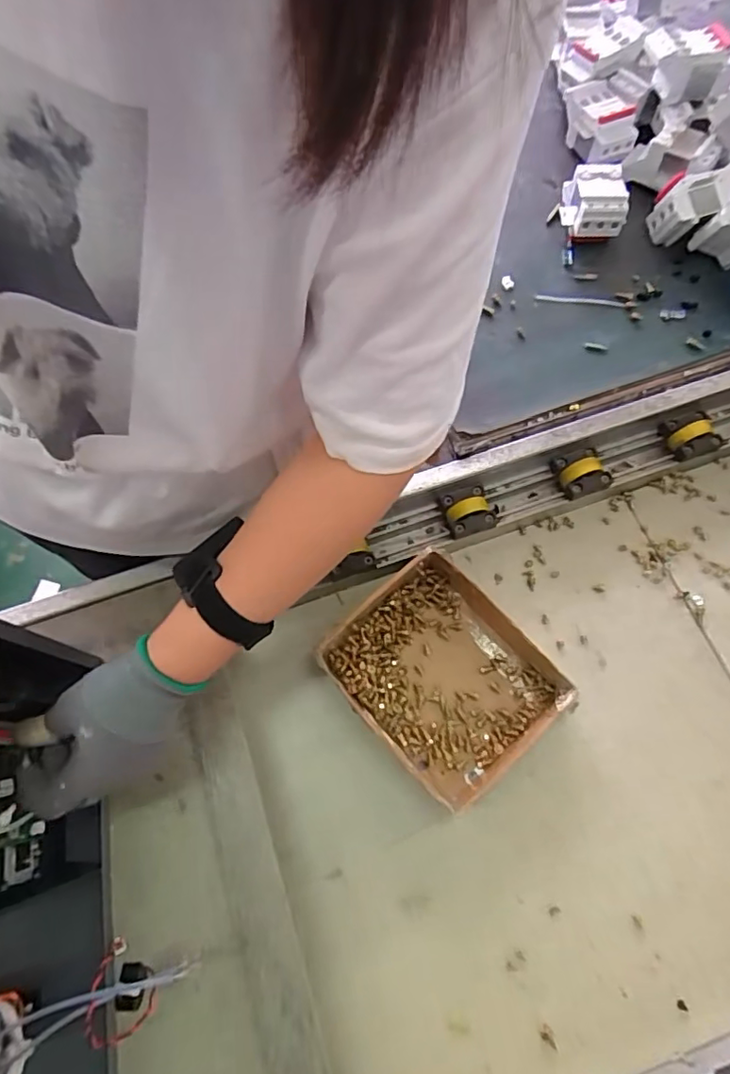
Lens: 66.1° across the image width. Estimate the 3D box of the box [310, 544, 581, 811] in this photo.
[{"bbox_3d":[0.082,0.145,0.594,0.176,0.055,0.214,-39,72,-13],"label":"box"}]

